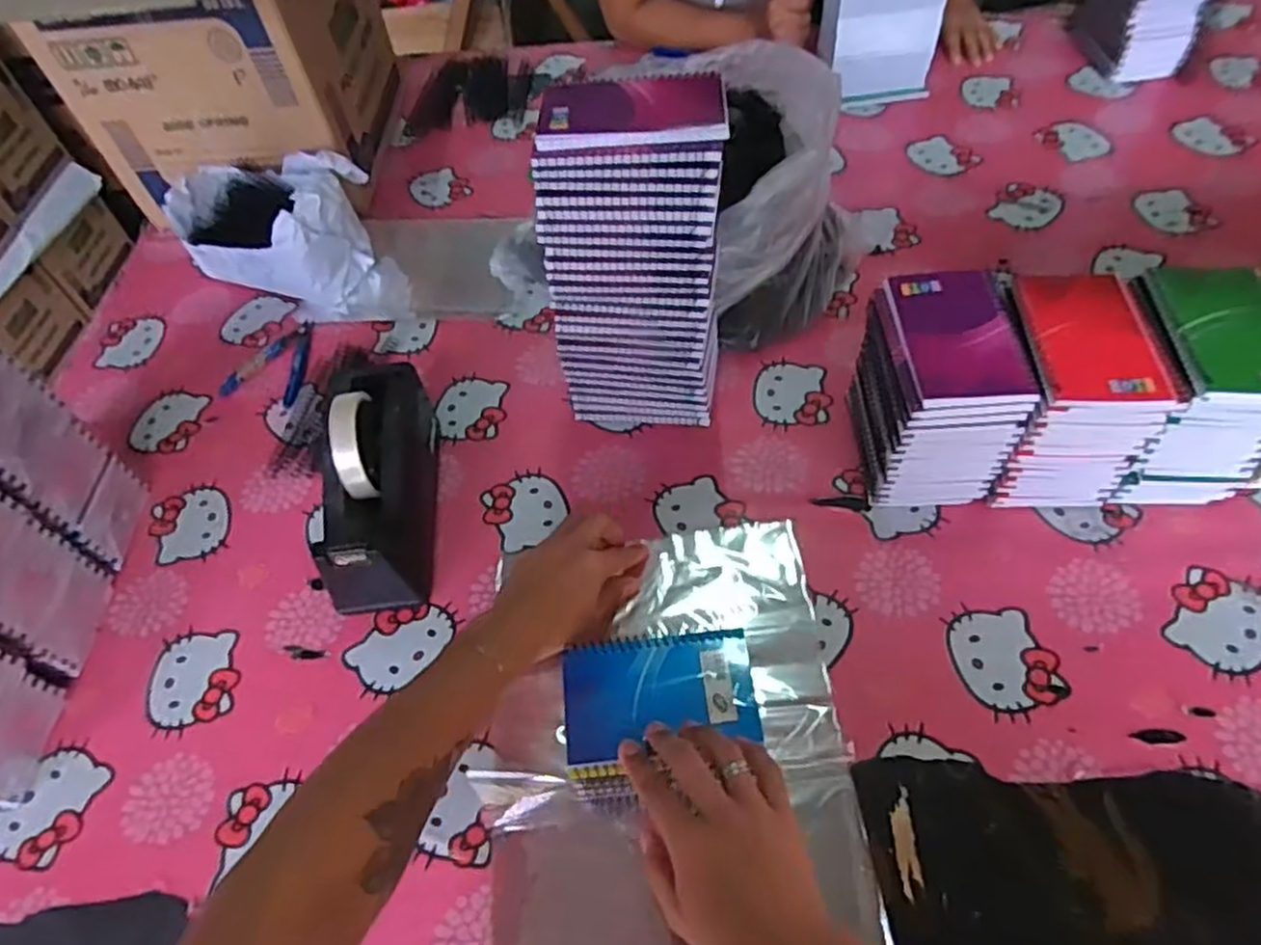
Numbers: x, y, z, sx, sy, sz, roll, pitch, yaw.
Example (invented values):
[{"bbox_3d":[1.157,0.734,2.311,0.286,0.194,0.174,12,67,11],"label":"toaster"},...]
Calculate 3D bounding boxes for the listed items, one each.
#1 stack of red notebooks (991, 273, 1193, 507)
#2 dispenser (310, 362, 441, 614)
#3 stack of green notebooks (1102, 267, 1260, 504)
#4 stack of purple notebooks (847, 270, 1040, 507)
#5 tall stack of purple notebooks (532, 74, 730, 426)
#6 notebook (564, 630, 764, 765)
[{"bbox_3d":[0.347,-0.062,0.615,0.099,0.145,0.128,0,54,5],"label":"stack of red notebooks"},{"bbox_3d":[-0.214,0.001,0.639,0.073,0.122,0.210,-5,53,1],"label":"dispenser"},{"bbox_3d":[0.443,-0.066,0.611,0.111,0.146,0.133,-3,54,3],"label":"stack of green notebooks"},{"bbox_3d":[0.246,-0.061,0.619,0.092,0.154,0.127,-4,55,3],"label":"stack of purple notebooks"},{"bbox_3d":[0.007,-0.168,0.644,0.139,0.291,0.094,4,54,8],"label":"tall stack of purple notebooks"},{"bbox_3d":[0.021,0.150,0.522,0.130,0.006,0.082,-8,53,-1],"label":"notebook"}]

